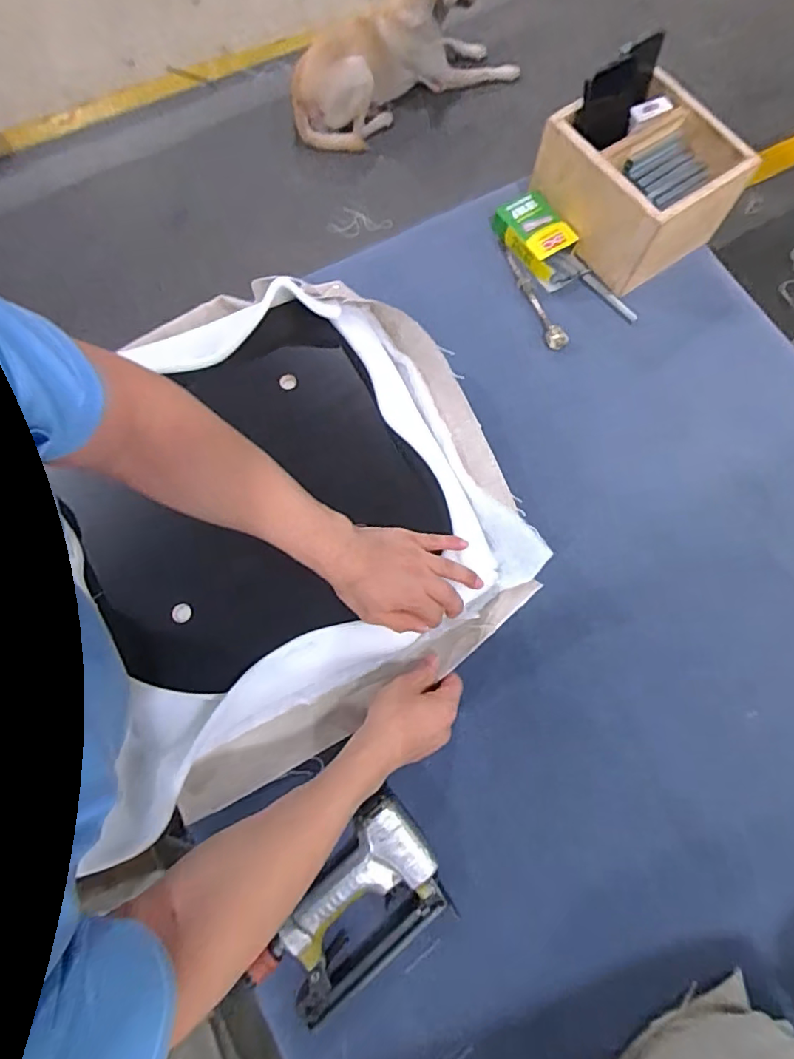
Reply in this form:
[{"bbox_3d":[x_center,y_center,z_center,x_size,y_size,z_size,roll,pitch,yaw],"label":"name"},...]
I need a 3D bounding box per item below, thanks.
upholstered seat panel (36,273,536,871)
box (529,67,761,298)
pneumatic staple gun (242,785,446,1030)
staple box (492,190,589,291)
[{"bbox_3d":[-0.161,-0.032,0.662,0.545,0.081,0.571,-25,75,-7],"label":"upholstered seat panel"},{"bbox_3d":[0.345,-0.499,0.781,0.206,0.119,0.224,-33,77,-9],"label":"box"},{"bbox_3d":[-0.044,0.402,0.567,0.119,0.043,0.228,40,78,11],"label":"pneumatic staple gun"},{"bbox_3d":[0.216,-0.428,0.809,0.087,0.031,0.150,-39,77,-10],"label":"staple box"}]

